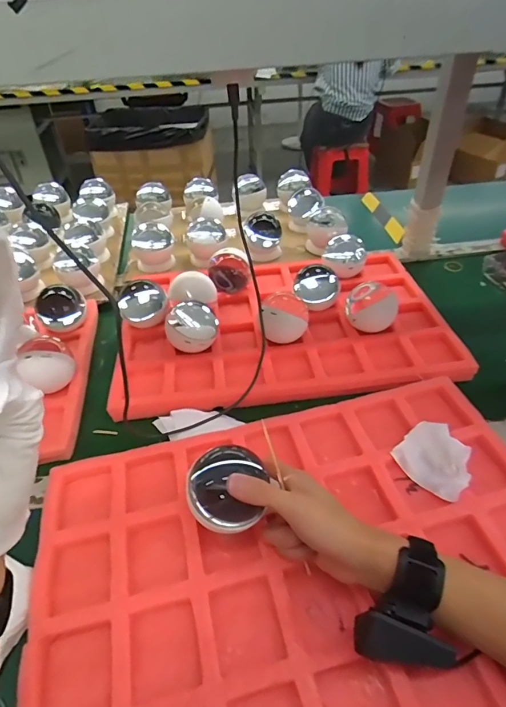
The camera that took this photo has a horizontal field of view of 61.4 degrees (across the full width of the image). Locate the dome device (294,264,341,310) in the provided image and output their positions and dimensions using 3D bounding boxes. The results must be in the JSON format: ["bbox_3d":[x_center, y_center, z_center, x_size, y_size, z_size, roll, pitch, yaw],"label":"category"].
[{"bbox_3d":[0.104,-0.108,0.698,0.075,0.062,0.075,7,43,10],"label":"dome device"}]

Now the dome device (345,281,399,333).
[{"bbox_3d":[0.183,-0.075,0.655,0.077,0.064,0.065,8,43,12],"label":"dome device"}]

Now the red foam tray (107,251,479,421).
[{"bbox_3d":[0.044,-0.056,0.685,0.492,0.033,0.349,-4,42,-1],"label":"red foam tray"}]

